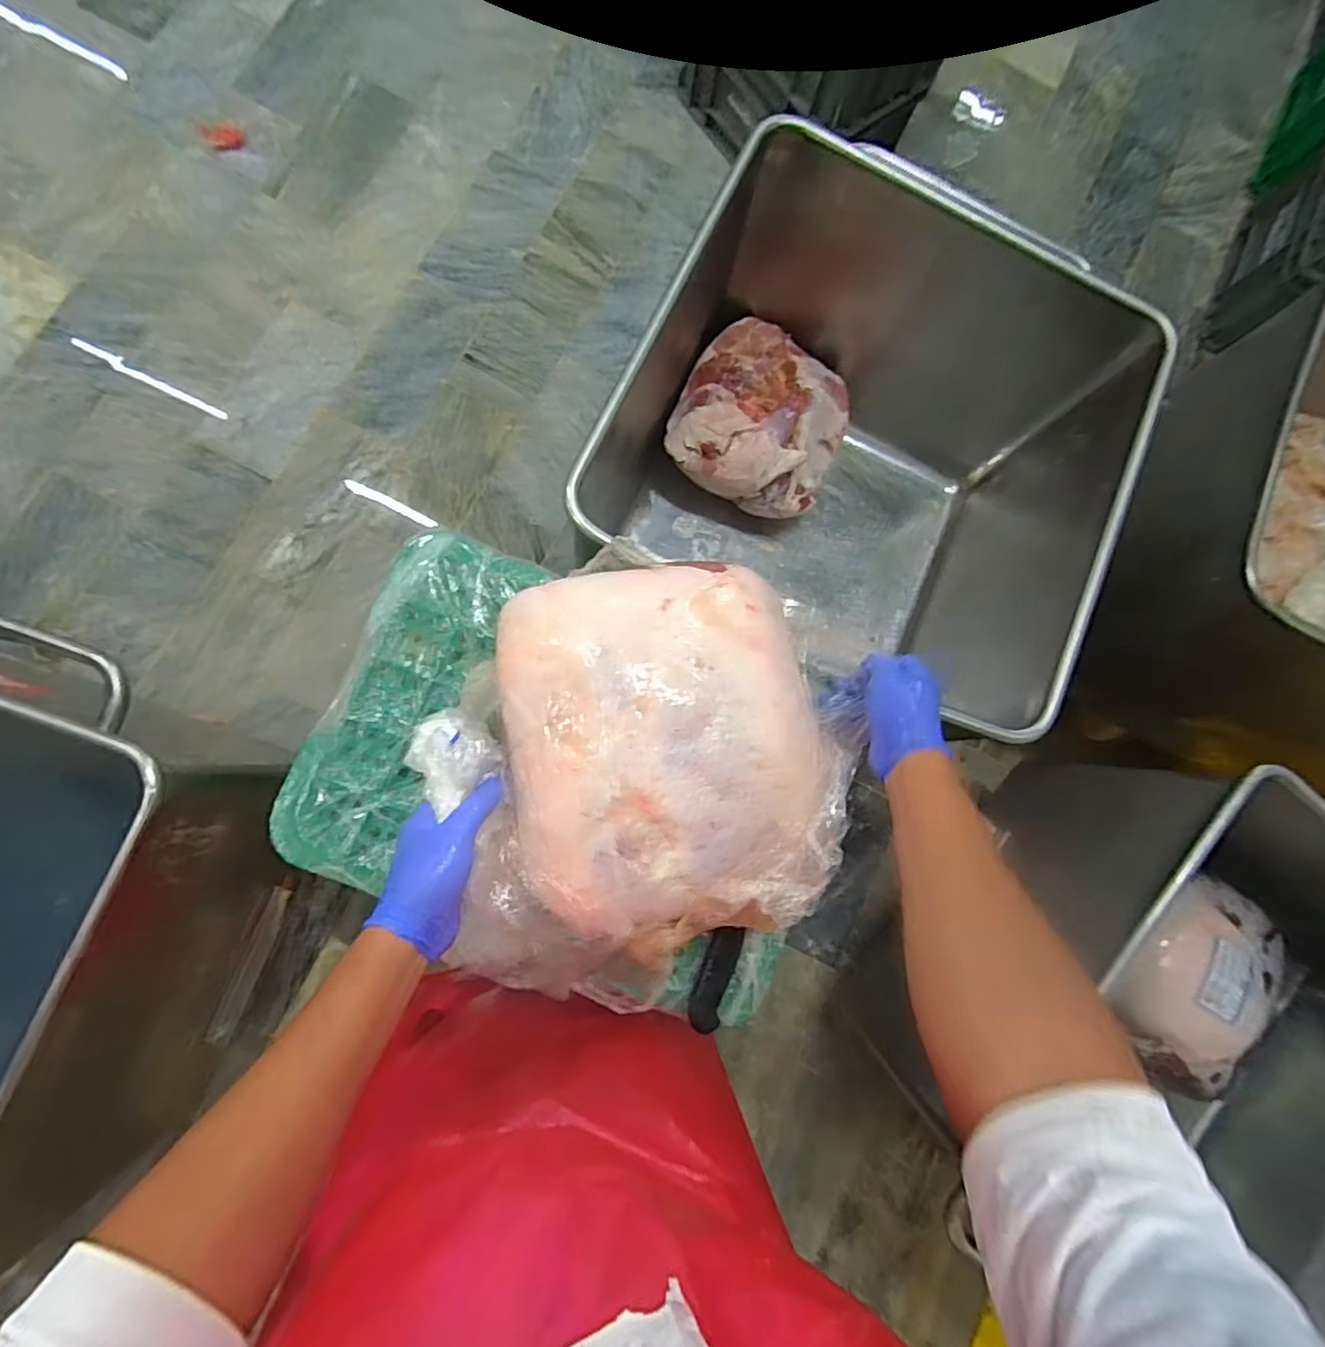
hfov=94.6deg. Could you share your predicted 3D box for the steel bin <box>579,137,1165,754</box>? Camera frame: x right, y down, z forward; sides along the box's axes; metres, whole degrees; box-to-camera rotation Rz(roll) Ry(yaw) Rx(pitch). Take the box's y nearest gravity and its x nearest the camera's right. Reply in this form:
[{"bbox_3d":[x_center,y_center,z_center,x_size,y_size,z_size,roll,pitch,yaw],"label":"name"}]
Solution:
[{"bbox_3d":[0.285,-0.334,1.003,0.658,0.542,0.691,26,81,-2],"label":"steel bin"}]

